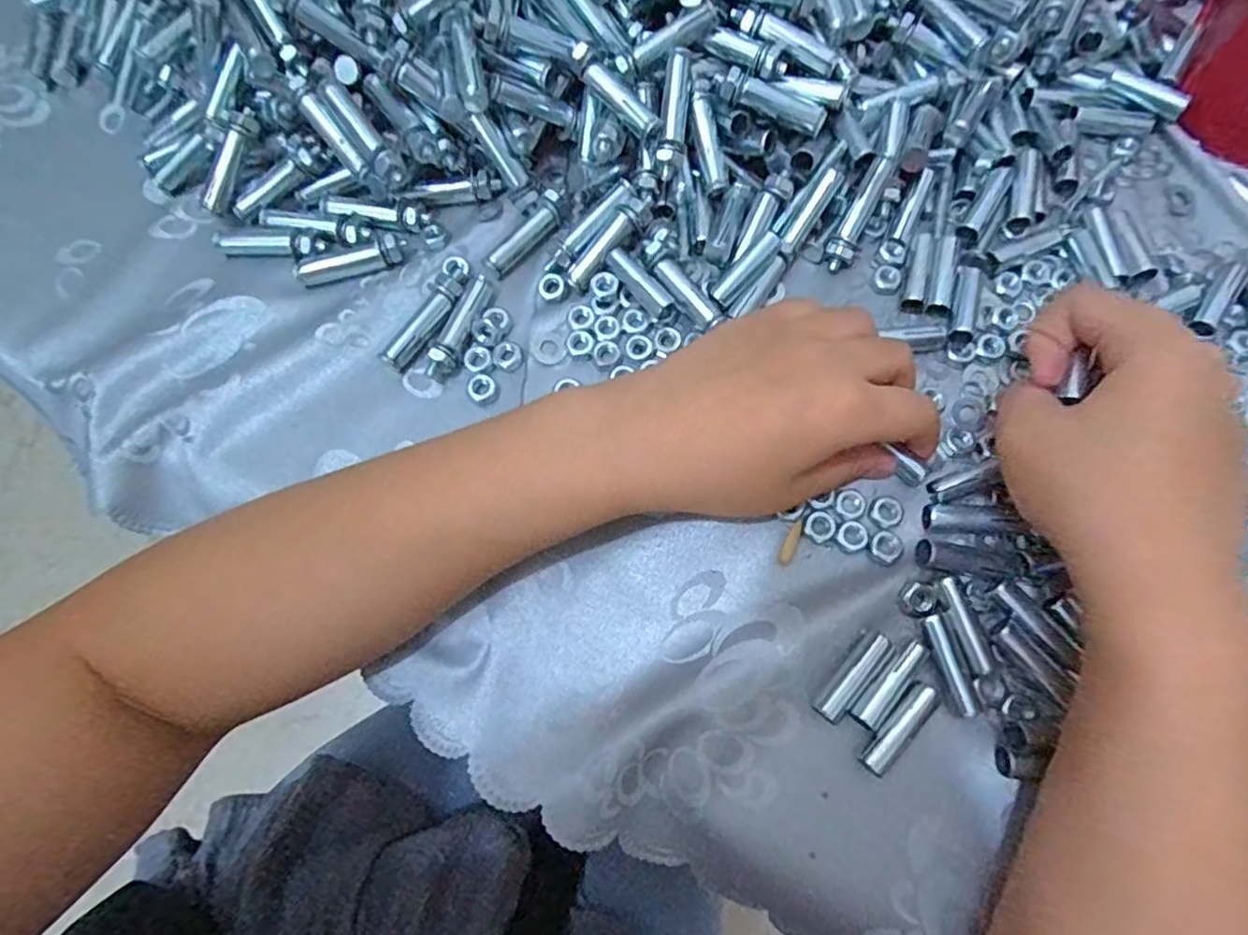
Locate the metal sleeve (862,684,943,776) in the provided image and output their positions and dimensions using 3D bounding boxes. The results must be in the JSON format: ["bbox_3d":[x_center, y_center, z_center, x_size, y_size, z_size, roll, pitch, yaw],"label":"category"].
[{"bbox_3d":[0.106,0.100,0.242,0.011,0.007,0.039,40,76,11],"label":"metal sleeve"}]

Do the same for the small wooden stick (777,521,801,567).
[{"bbox_3d":[0.071,0.032,0.265,0.006,0.004,0.019,26,74,8],"label":"small wooden stick"}]

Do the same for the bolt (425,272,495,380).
[{"bbox_3d":[-0.076,-0.067,0.291,0.011,0.010,0.055,21,73,6],"label":"bolt"}]

